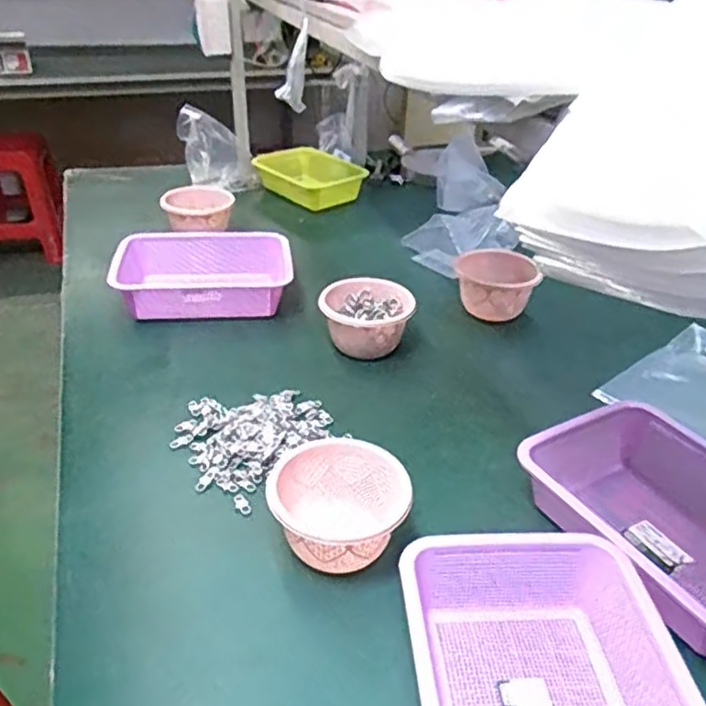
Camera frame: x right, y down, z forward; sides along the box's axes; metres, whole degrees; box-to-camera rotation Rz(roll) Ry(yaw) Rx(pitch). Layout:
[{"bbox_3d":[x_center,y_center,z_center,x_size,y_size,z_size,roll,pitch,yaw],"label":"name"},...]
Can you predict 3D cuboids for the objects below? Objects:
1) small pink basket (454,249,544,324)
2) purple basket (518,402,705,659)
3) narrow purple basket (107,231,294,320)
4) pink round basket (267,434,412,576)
[{"bbox_3d":[0.257,-0.128,1.220,0.140,0.080,0.158,6,34,6],"label":"small pink basket"},{"bbox_3d":[0.354,0.179,0.748,0.232,0.074,0.305,-14,37,-23],"label":"purple basket"},{"bbox_3d":[-0.255,-0.132,1.178,0.299,0.094,0.174,-5,34,-9],"label":"narrow purple basket"},{"bbox_3d":[-0.016,0.167,0.733,0.140,0.094,0.132,1,33,-1],"label":"pink round basket"}]

